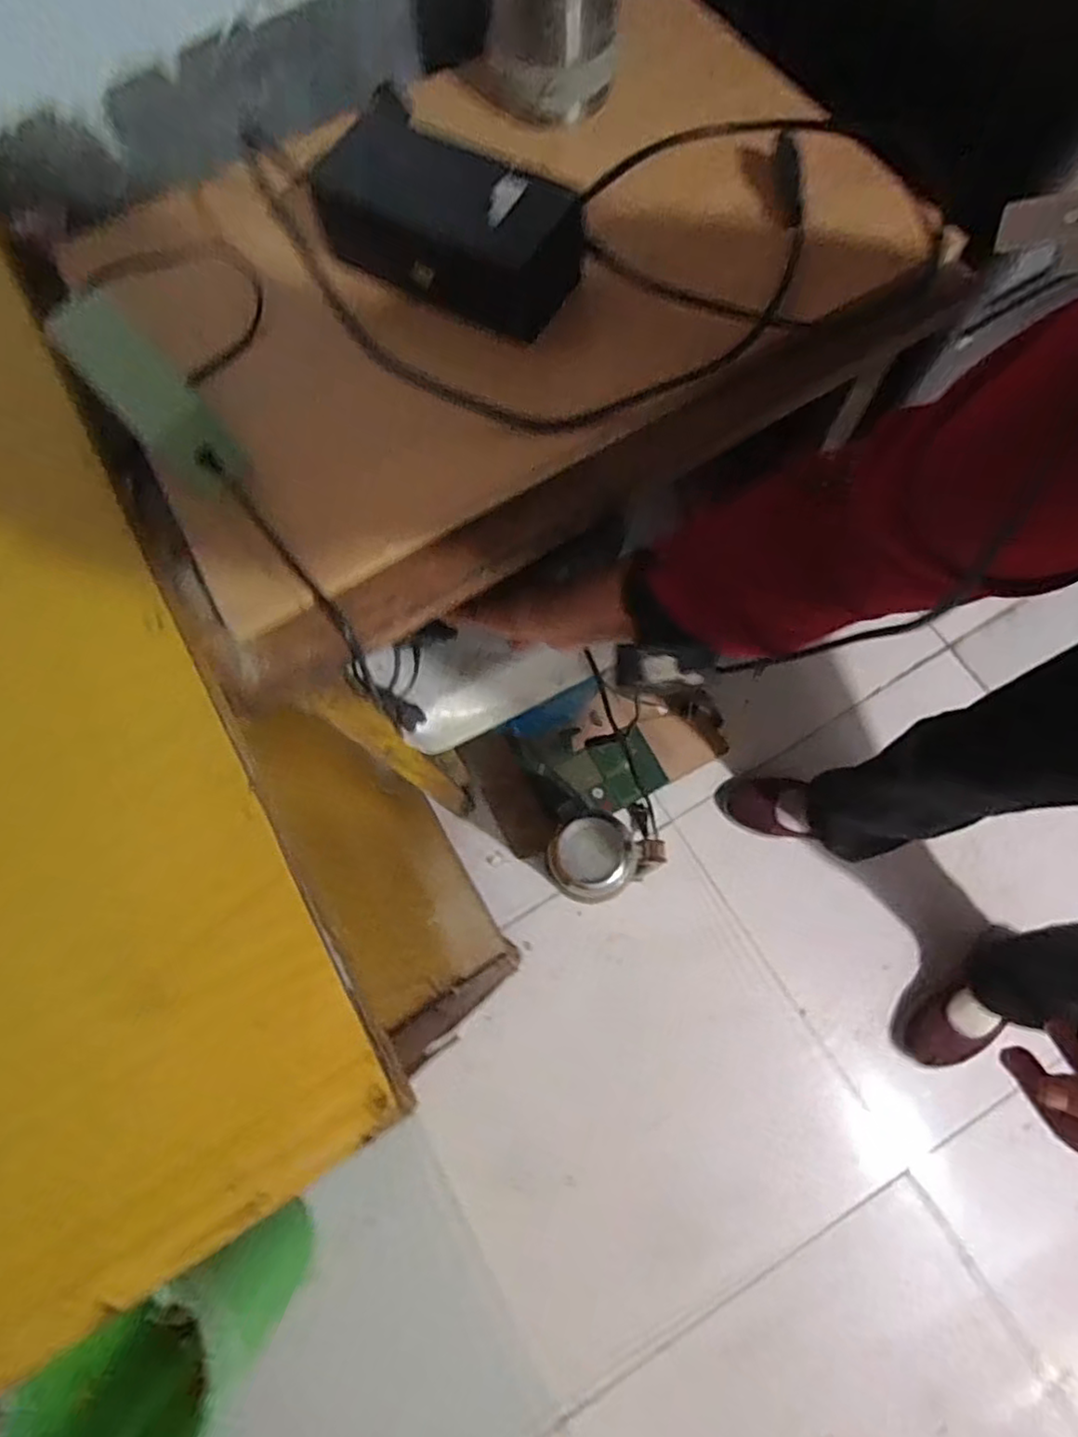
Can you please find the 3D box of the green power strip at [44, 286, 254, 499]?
[{"bbox_3d":[-0.231,-0.191,0.386,0.044,0.023,0.119,-43,108,-12],"label":"green power strip"}]

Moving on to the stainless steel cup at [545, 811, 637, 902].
[{"bbox_3d":[0.064,0.180,0.808,0.101,0.074,0.092,24,76,10],"label":"stainless steel cup"}]

